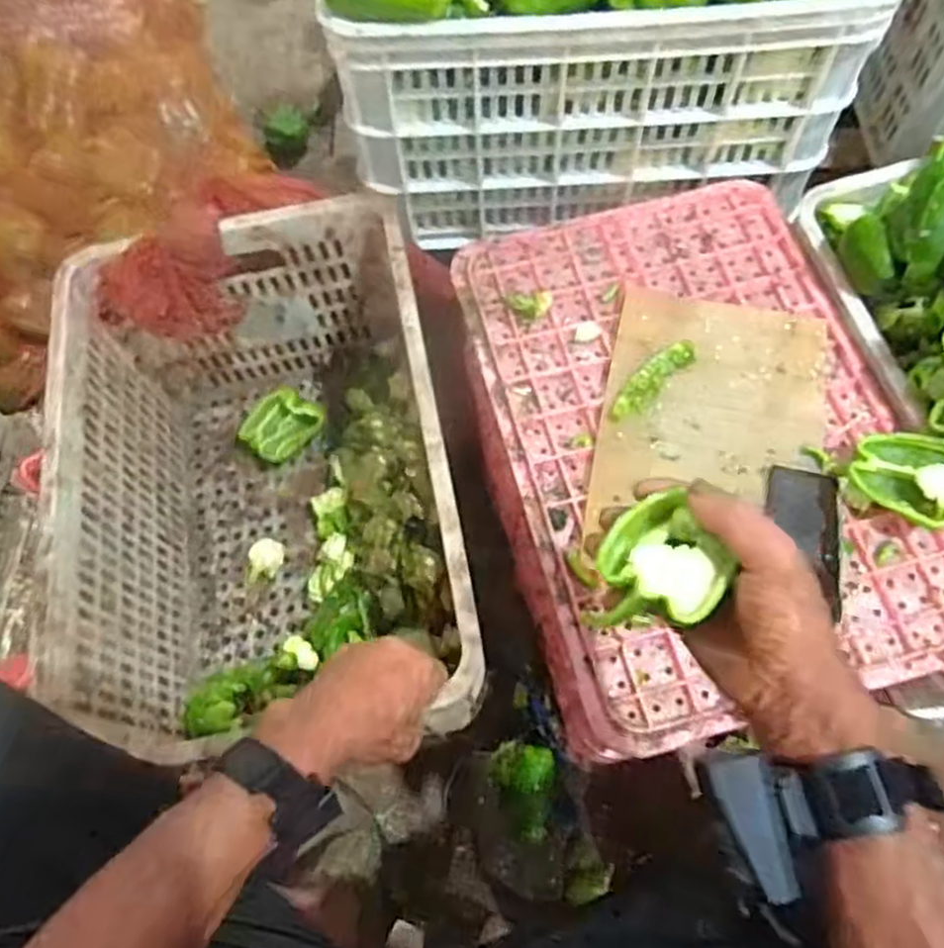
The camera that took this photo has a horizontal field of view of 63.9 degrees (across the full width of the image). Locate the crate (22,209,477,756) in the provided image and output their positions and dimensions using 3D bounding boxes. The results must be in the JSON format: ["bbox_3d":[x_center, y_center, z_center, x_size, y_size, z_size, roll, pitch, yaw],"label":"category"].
[{"bbox_3d":[-0.198,0.008,0.800,0.346,0.294,0.473,-9,67,-1],"label":"crate"}]

